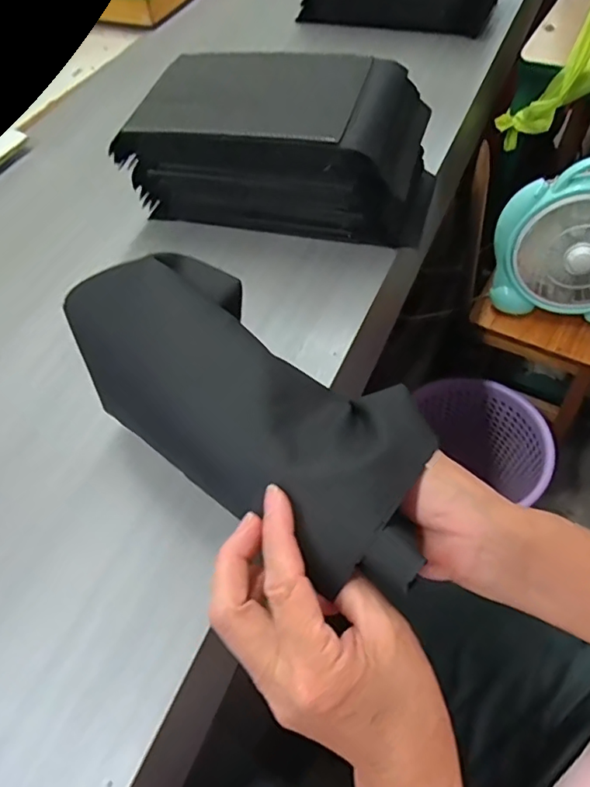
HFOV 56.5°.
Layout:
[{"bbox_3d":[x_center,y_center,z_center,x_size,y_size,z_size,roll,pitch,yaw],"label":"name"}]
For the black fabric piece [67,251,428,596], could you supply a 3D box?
[{"bbox_3d":[-0.028,-0.001,0.355,0.124,0.068,0.292,-38,56,-24],"label":"black fabric piece"}]

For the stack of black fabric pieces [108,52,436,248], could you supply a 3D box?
[{"bbox_3d":[-0.011,-0.256,0.580,0.308,0.140,0.158,9,56,11],"label":"stack of black fabric pieces"}]

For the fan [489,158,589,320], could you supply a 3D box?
[{"bbox_3d":[0.417,-0.221,0.801,0.230,0.226,0.087,15,55,14],"label":"fan"}]

